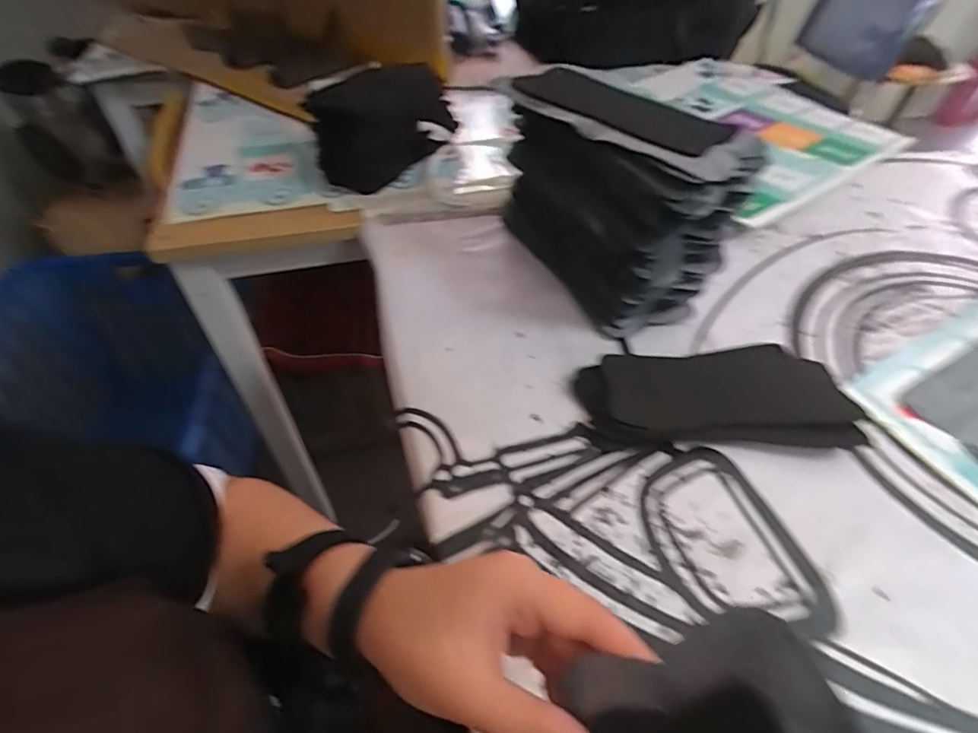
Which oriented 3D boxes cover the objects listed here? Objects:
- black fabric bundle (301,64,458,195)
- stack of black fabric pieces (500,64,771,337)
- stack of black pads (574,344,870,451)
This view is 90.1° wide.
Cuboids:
[{"bbox_3d":[-0.121,-0.297,0.606,0.103,0.108,0.179,35,57,26],"label":"black fabric bundle"},{"bbox_3d":[0.102,-0.159,0.458,0.110,0.159,0.240,-24,53,-19],"label":"stack of black fabric pieces"},{"bbox_3d":[0.172,0.020,0.382,0.196,0.022,0.097,0,49,0],"label":"stack of black pads"}]

